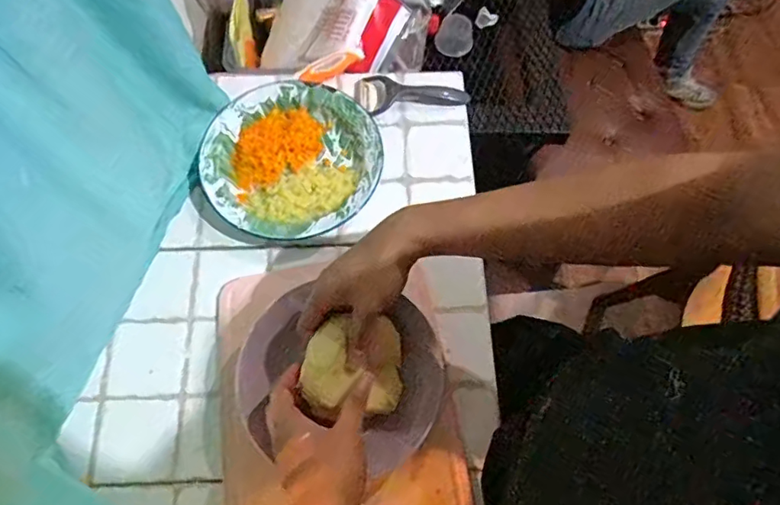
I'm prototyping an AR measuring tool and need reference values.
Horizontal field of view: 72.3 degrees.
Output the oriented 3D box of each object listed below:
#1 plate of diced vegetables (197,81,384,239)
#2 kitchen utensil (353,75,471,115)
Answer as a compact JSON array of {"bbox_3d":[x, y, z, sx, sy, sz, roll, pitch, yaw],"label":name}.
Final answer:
[{"bbox_3d":[-0.118,-0.114,0.642,0.207,0.027,0.201,1,68,-2],"label":"plate of diced vegetables"},{"bbox_3d":[0.027,-0.199,0.688,0.147,0.019,0.051,7,68,0],"label":"kitchen utensil"}]

